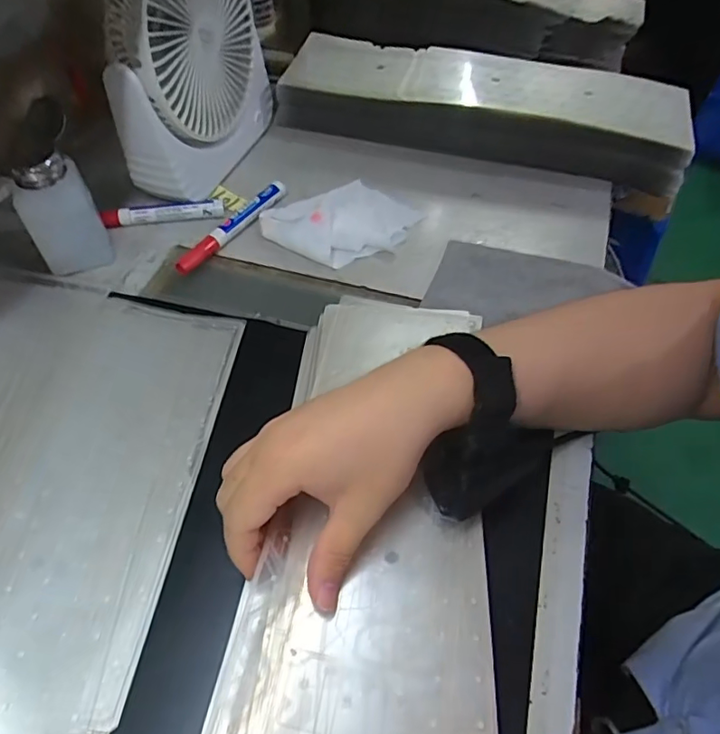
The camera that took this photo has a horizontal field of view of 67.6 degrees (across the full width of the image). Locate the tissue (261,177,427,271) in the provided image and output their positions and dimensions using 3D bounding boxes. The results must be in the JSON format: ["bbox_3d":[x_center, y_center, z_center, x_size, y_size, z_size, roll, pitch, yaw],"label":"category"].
[{"bbox_3d":[-0.015,-0.138,0.503,0.138,0.021,0.088,-22,53,-15],"label":"tissue"}]

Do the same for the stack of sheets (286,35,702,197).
[{"bbox_3d":[0.129,-0.282,0.584,0.422,0.067,0.128,14,52,13],"label":"stack of sheets"}]

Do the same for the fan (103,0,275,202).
[{"bbox_3d":[-0.156,-0.281,0.503,0.062,0.203,0.185,12,52,11],"label":"fan"}]

